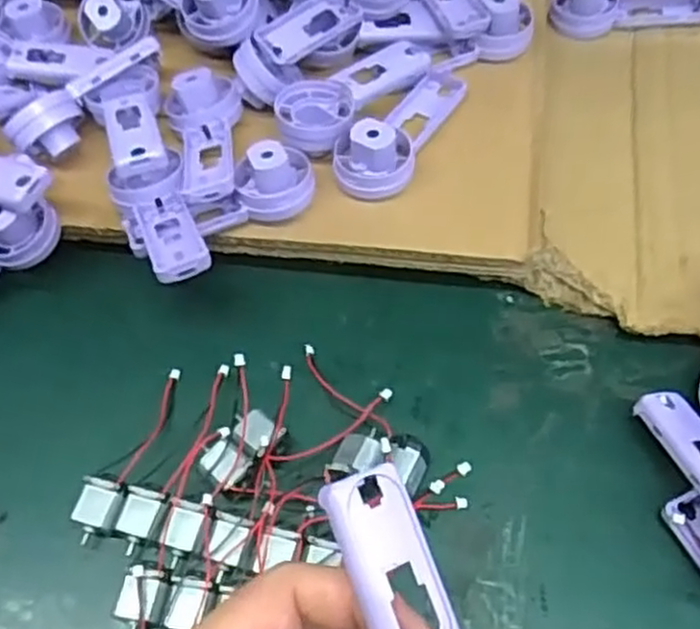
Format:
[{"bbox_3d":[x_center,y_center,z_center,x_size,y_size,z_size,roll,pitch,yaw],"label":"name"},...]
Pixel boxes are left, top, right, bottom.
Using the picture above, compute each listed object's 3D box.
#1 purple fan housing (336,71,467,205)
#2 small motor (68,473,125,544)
[{"bbox_3d":[0.024,-0.100,0.377,0.038,0.026,0.093,23,62,15],"label":"purple fan housing"},{"bbox_3d":[-0.106,0.083,0.318,0.019,0.012,0.027,10,60,8],"label":"small motor"}]

